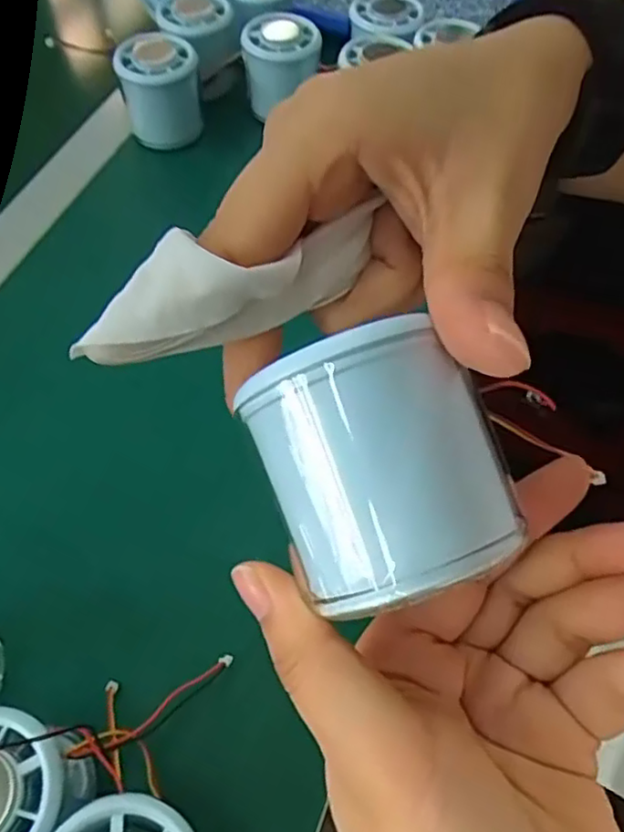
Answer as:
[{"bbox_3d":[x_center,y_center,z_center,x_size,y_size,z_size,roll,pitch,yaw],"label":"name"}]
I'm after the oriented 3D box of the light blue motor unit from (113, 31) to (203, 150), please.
[{"bbox_3d":[-0.112,-0.242,0.486,0.054,0.071,0.057,-9,59,-5],"label":"light blue motor unit"}]

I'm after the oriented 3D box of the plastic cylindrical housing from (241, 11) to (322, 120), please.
[{"bbox_3d":[-0.023,-0.267,0.490,0.051,0.053,0.055,32,64,18],"label":"plastic cylindrical housing"}]

